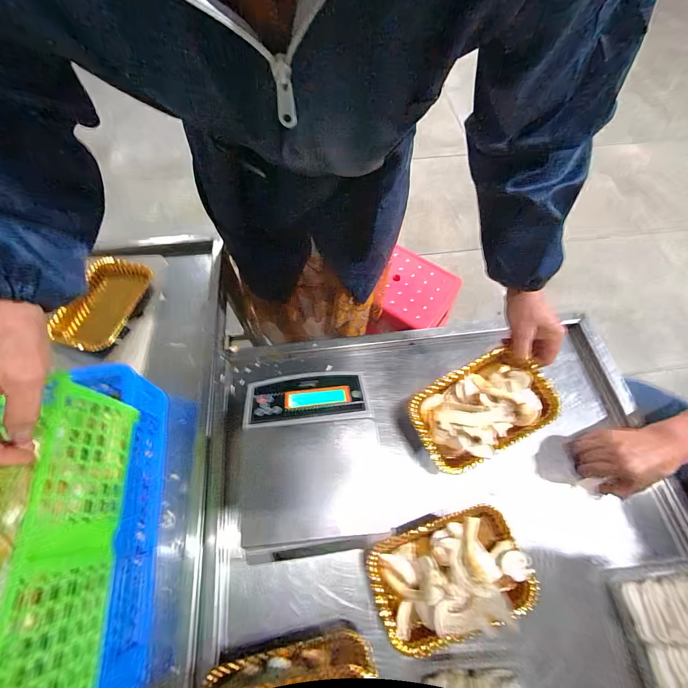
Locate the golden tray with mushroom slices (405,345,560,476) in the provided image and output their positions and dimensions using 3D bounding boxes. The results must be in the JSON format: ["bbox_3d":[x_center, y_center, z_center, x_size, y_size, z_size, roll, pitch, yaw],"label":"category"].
[{"bbox_3d":[0.192,0.089,0.447,0.190,0.045,0.125,-30,72,-2],"label":"golden tray with mushroom slices"}]

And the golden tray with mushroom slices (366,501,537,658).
[{"bbox_3d":[0.130,0.288,0.394,0.185,0.038,0.121,-17,65,-8],"label":"golden tray with mushroom slices"}]

